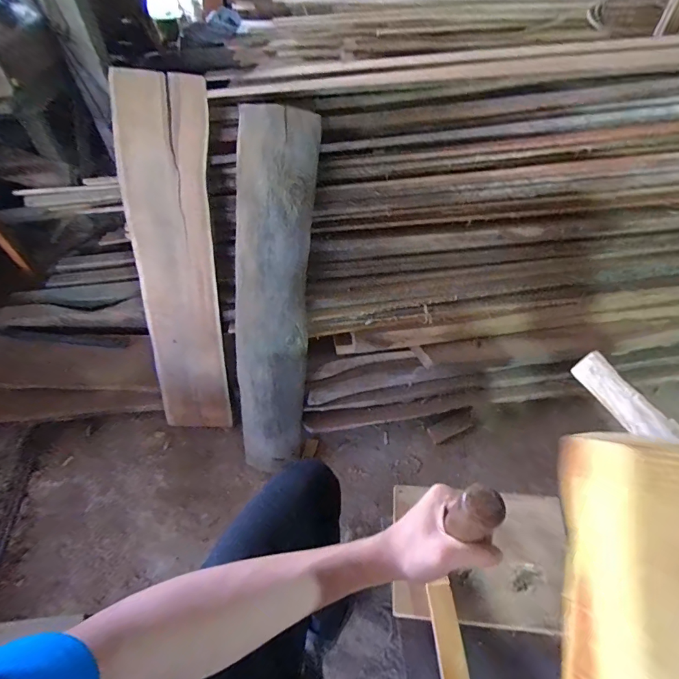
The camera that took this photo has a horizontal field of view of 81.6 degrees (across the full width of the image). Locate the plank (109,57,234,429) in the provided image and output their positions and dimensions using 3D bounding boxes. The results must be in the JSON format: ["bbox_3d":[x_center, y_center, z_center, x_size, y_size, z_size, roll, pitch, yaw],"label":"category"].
[{"bbox_3d":[-0.485,-0.176,1.187,0.248,1.041,0.077,0,28,-7],"label":"plank"}]

